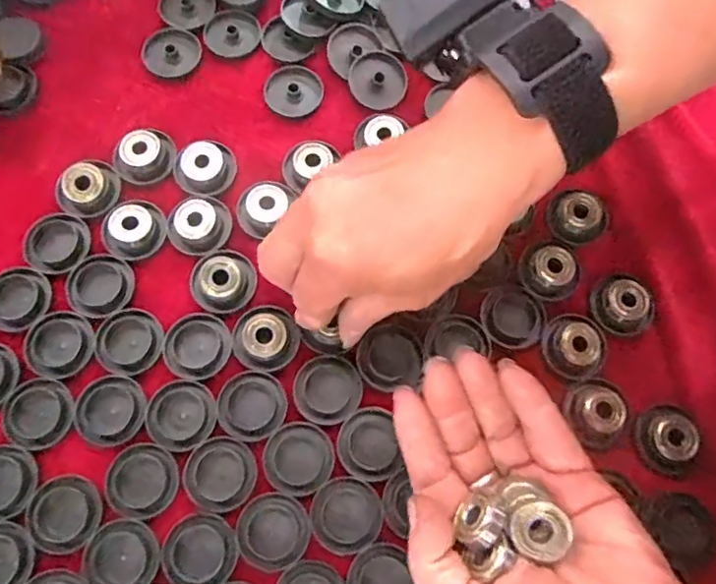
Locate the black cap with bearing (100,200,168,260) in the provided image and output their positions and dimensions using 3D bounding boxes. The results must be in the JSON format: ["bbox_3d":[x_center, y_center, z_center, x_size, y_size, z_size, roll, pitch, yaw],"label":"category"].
[{"bbox_3d":[-0.117,-0.034,0.302,0.032,0.008,0.030,1,73,-2],"label":"black cap with bearing"}]

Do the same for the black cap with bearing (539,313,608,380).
[{"bbox_3d":[0.109,0.026,0.294,0.028,0.012,0.032,18,73,4],"label":"black cap with bearing"}]

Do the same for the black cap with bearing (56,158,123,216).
[{"bbox_3d":[-0.143,-0.056,0.309,0.032,0.012,0.028,-41,78,-13],"label":"black cap with bearing"}]

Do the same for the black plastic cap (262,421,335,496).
[{"bbox_3d":[-0.028,0.078,0.274,0.032,0.004,0.032,1,73,-2],"label":"black plastic cap"}]

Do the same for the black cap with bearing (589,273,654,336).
[{"bbox_3d":[0.137,0.006,0.297,0.026,0.010,0.031,-39,78,-12],"label":"black cap with bearing"}]

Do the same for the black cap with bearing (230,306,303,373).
[{"bbox_3d":[-0.045,0.022,0.287,0.031,0.008,0.032,1,73,-2],"label":"black cap with bearing"}]

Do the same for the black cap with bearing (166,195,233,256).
[{"bbox_3d":[-0.083,-0.037,0.303,0.033,0.010,0.031,1,73,-2],"label":"black cap with bearing"}]

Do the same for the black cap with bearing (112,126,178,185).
[{"bbox_3d":[-0.115,-0.076,0.315,0.030,0.012,0.033,1,73,-2],"label":"black cap with bearing"}]

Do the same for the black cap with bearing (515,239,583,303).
[{"bbox_3d":[0.099,-0.012,0.302,0.030,0.009,0.030,1,73,-2],"label":"black cap with bearing"}]

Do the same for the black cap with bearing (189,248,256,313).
[{"bbox_3d":[-0.069,-0.007,0.295,0.032,0.009,0.033,1,73,-2],"label":"black cap with bearing"}]

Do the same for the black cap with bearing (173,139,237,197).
[{"bbox_3d":[-0.083,-0.067,0.315,0.032,0.010,0.031,1,73,-2],"label":"black cap with bearing"}]

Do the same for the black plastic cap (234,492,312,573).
[{"bbox_3d":[-0.039,0.109,0.265,0.032,0.004,0.032,1,73,-2],"label":"black plastic cap"}]

